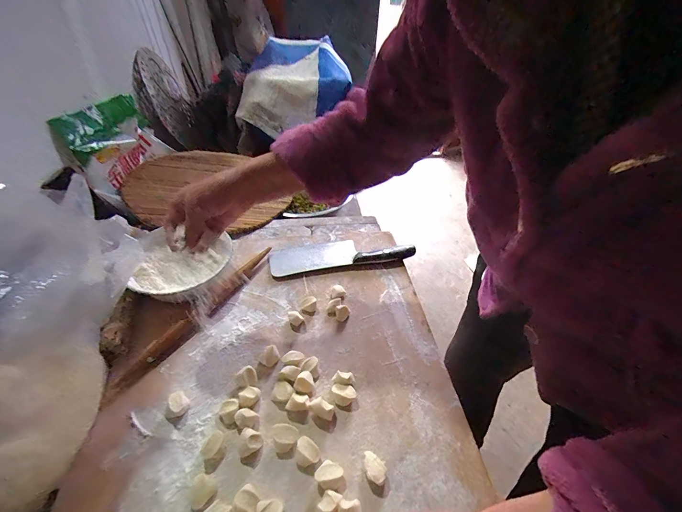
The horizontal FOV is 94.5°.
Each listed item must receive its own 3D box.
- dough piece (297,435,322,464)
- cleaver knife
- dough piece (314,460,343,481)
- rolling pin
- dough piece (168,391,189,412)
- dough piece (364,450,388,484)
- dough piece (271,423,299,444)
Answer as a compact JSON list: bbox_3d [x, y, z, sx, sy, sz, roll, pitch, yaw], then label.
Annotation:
[{"bbox_3d":[-0.038,0.229,0.375,0.033,0.015,0.017,30,50,27],"label":"dough piece"},{"bbox_3d":[0.001,-0.006,0.634,0.280,0.021,0.079,-8,44,-10],"label":"cleaver knife"},{"bbox_3d":[-0.015,0.248,0.365,0.031,0.013,0.019,-6,43,-8],"label":"dough piece"},{"bbox_3d":[-0.226,0.091,0.514,0.033,0.026,0.334,23,47,22],"label":"rolling pin"},{"bbox_3d":[-0.209,0.187,0.406,0.021,0.022,0.022,28,50,25],"label":"dough piece"},{"bbox_3d":[0.037,0.246,0.367,0.032,0.016,0.024,35,52,30],"label":"dough piece"},{"bbox_3d":[-0.069,0.220,0.391,0.034,0.012,0.021,10,44,9],"label":"dough piece"}]

